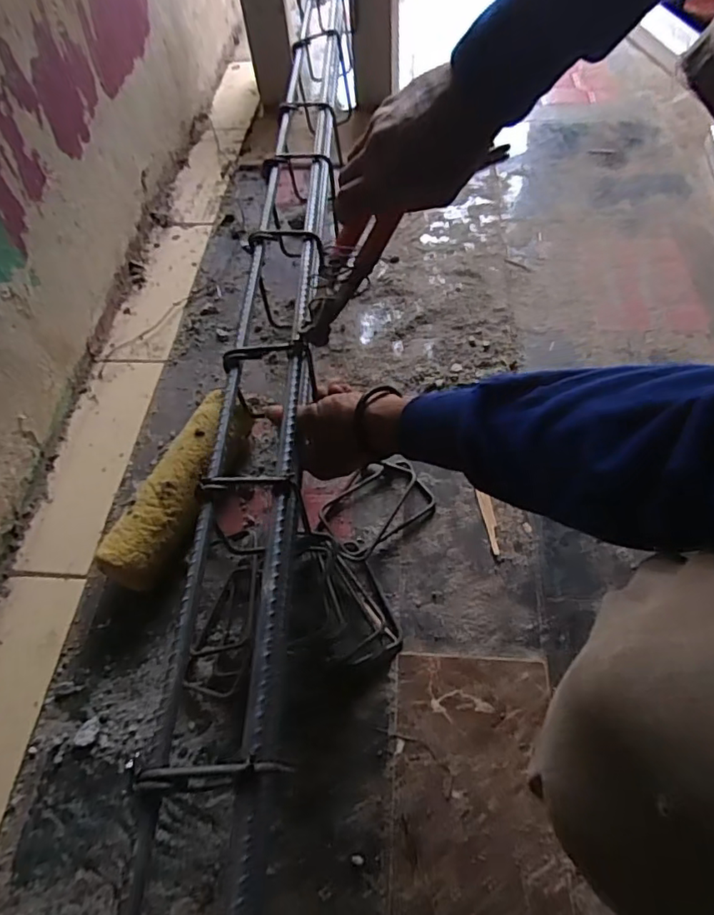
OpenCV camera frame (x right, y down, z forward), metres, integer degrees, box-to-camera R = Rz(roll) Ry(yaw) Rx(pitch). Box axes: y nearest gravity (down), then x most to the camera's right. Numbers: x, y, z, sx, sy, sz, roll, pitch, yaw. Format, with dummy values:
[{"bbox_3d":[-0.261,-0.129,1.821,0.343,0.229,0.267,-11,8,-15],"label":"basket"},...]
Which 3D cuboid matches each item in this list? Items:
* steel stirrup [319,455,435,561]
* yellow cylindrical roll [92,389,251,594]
[{"bbox_3d":[0.020,0.052,0.592,0.120,0.010,0.071,-33,73,-16],"label":"steel stirrup"},{"bbox_3d":[-0.179,0.032,0.597,0.066,0.067,0.228,19,61,16],"label":"yellow cylindrical roll"}]

